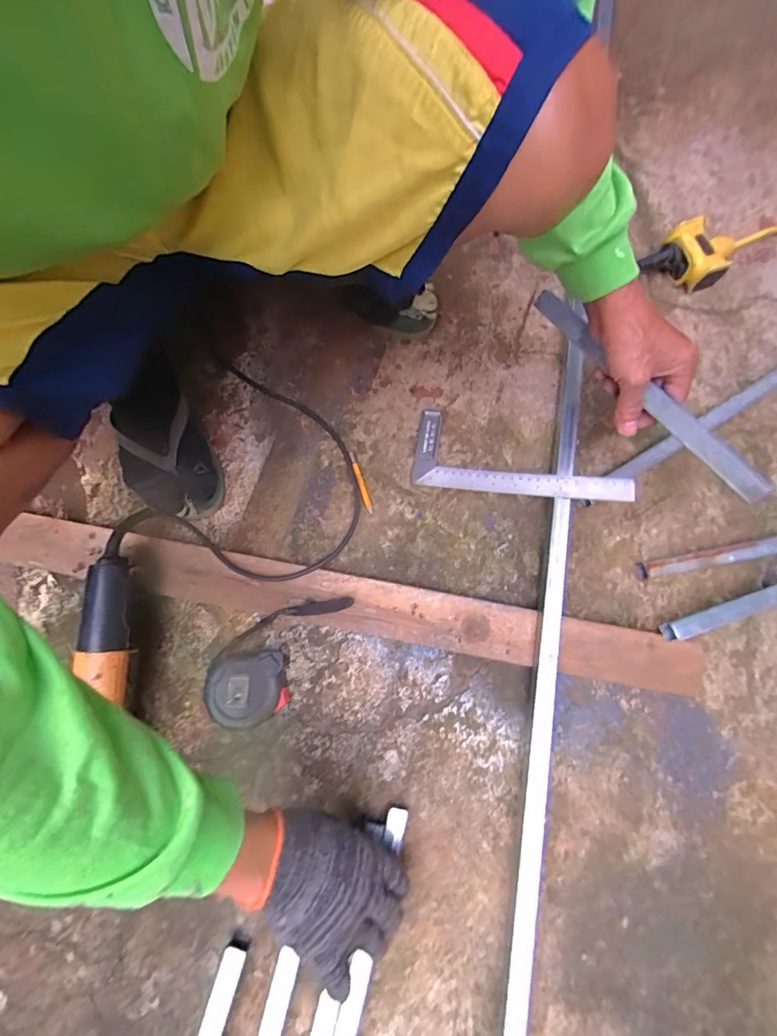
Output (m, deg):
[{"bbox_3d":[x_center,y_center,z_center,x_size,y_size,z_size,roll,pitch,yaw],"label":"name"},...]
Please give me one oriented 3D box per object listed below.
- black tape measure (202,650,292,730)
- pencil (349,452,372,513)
[{"bbox_3d":[-0.155,0.185,0.469,0.087,0.039,0.076,-6,76,-1],"label":"black tape measure"},{"bbox_3d":[-0.035,-0.045,0.540,0.009,0.008,0.082,-19,76,-4],"label":"pencil"}]

